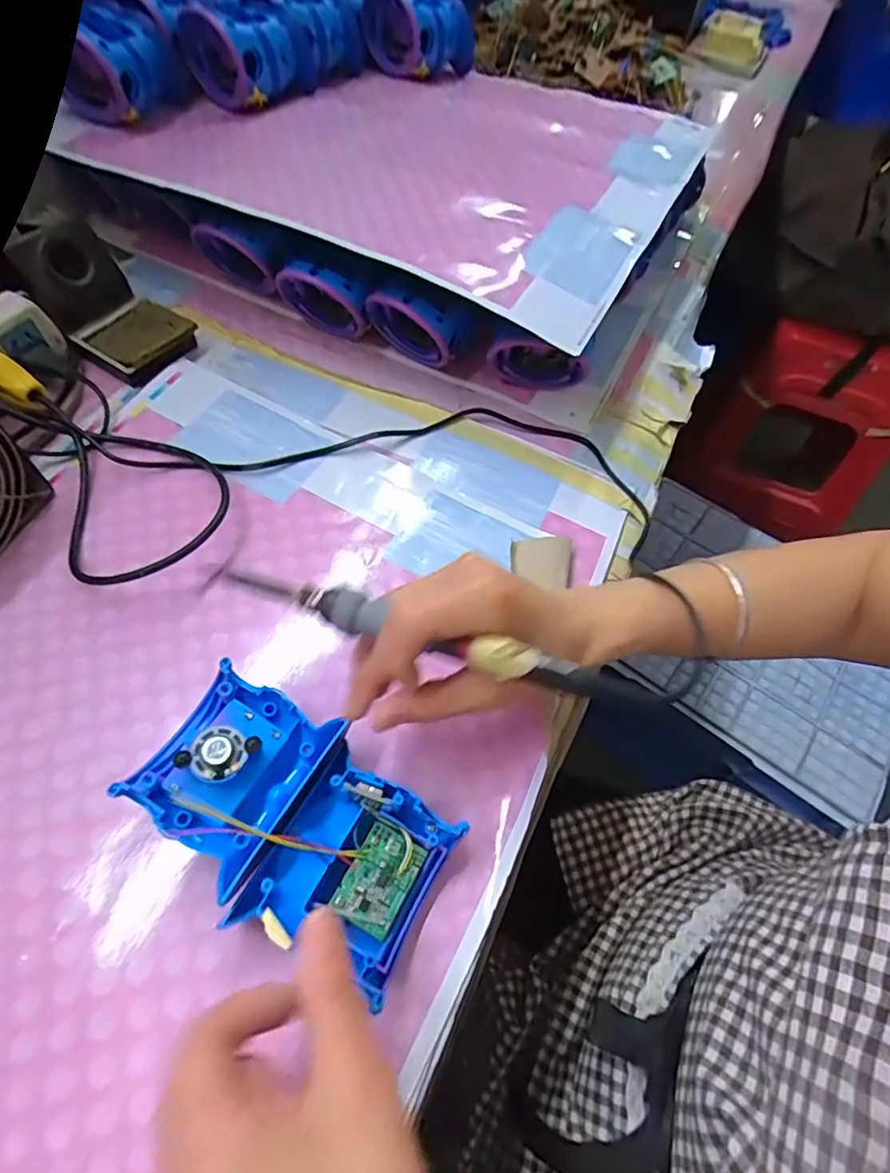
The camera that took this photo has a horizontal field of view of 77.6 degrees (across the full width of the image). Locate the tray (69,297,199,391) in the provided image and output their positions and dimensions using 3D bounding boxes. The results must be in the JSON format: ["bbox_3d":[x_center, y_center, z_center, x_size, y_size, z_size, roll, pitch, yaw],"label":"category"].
[{"bbox_3d":[-0.254,-0.203,0.458,0.069,0.021,0.073,34,63,15],"label":"tray"}]

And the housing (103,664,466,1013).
[{"bbox_3d":[-0.075,0.111,0.272,0.151,0.030,0.085,31,62,13],"label":"housing"}]

